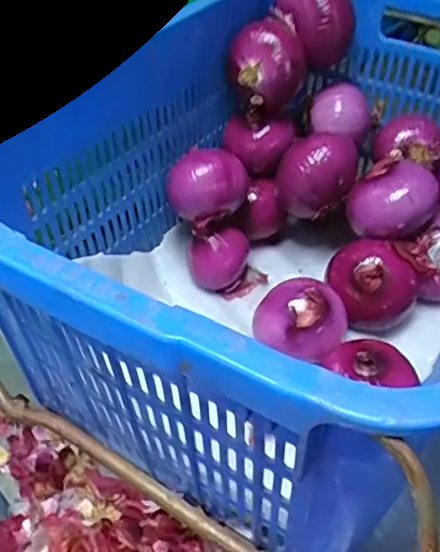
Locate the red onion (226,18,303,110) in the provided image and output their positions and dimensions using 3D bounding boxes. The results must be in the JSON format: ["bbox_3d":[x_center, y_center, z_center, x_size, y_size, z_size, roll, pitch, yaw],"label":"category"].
[{"bbox_3d":[0.055,-0.245,0.676,0.076,0.075,0.065,-11,45,-13],"label":"red onion"}]

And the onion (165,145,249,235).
[{"bbox_3d":[-0.012,-0.106,0.671,0.087,0.075,0.074,-32,53,-30],"label":"onion"}]

